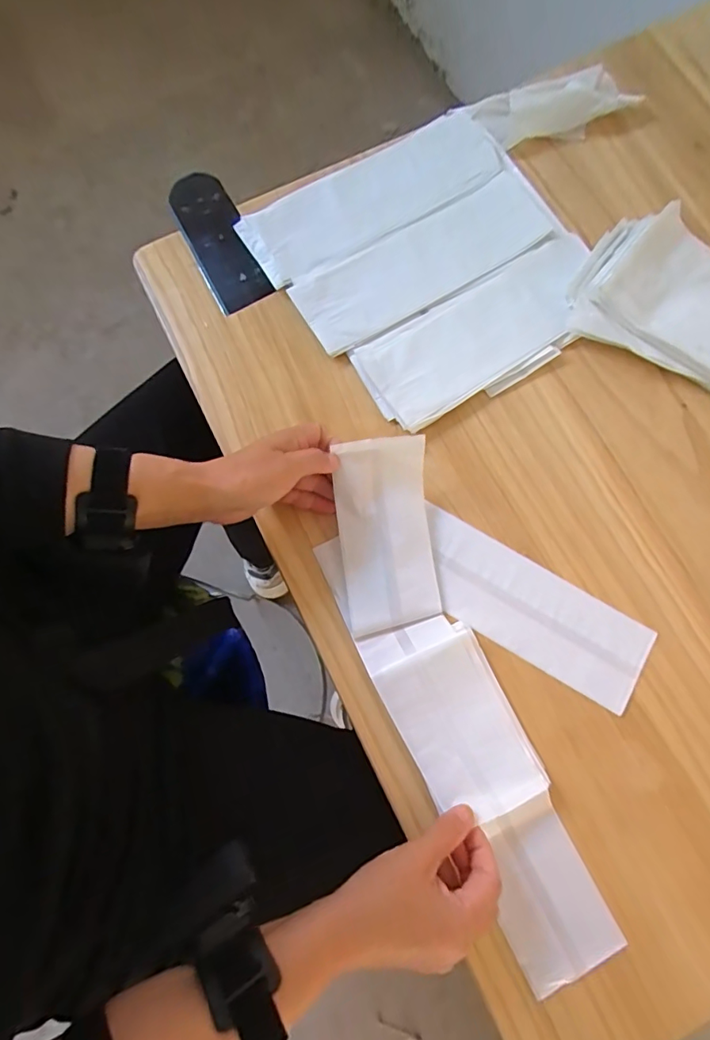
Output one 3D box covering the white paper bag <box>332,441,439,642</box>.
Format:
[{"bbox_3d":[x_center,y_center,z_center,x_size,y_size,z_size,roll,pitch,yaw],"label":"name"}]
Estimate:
[{"bbox_3d":[0.025,0.013,0.404,0.074,0.008,0.155,-4,89,-1],"label":"white paper bag"}]

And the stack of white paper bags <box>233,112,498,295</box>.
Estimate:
[{"bbox_3d":[0.017,-0.322,0.492,0.261,0.008,0.094,-31,78,-8],"label":"stack of white paper bags"}]

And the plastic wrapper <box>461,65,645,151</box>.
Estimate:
[{"bbox_3d":[0.206,-0.428,0.516,0.170,0.020,0.057,-16,76,-4],"label":"plastic wrapper"}]

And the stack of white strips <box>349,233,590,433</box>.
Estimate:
[{"bbox_3d":[0.122,-0.172,0.456,0.240,0.013,0.101,-30,78,-7],"label":"stack of white strips"}]

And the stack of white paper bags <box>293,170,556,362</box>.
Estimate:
[{"bbox_3d":[0.066,-0.248,0.478,0.251,0.009,0.085,-31,78,-8],"label":"stack of white paper bags"}]

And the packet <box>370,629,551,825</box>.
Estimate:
[{"bbox_3d":[0.080,0.156,0.376,0.084,0.013,0.122,-26,77,-6],"label":"packet"}]

